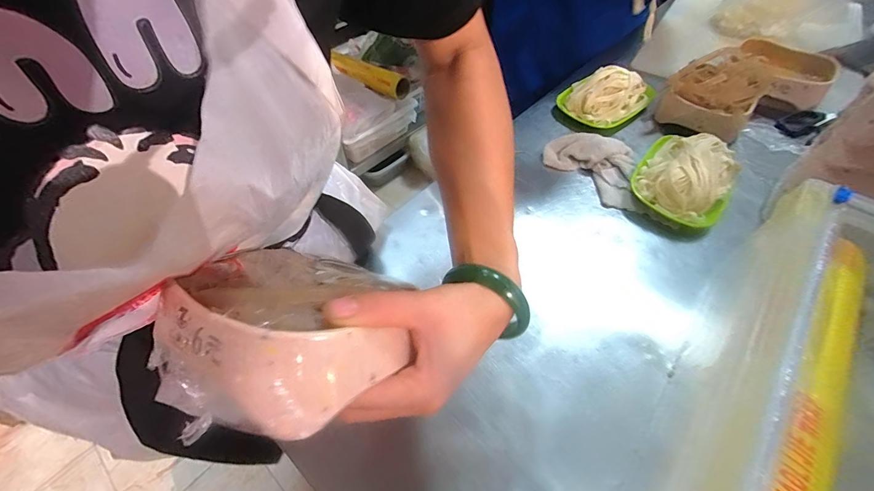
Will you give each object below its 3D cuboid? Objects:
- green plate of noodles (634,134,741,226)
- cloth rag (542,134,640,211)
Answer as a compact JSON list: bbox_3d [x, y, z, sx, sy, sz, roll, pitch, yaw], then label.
[{"bbox_3d":[0.339,-0.102,0.495,0.114,0.049,0.158,31,59,21],"label":"green plate of noodles"},{"bbox_3d":[0.216,-0.110,0.520,0.121,0.033,0.108,10,54,7],"label":"cloth rag"}]

